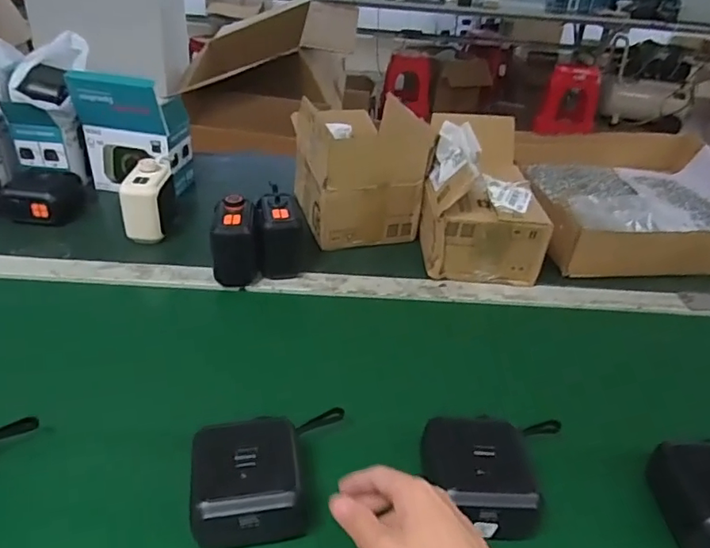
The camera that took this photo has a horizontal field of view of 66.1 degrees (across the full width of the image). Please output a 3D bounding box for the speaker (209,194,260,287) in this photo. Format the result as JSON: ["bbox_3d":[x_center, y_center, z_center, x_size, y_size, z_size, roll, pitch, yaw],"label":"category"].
[{"bbox_3d":[-0.157,-0.043,0.724,0.060,0.097,0.064,-1,34,-10],"label":"speaker"}]

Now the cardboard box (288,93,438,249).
[{"bbox_3d":[-0.001,-0.173,0.871,0.163,0.165,0.229,-6,35,-17],"label":"cardboard box"}]

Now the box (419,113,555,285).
[{"bbox_3d":[0.184,-0.118,0.816,0.157,0.163,0.217,4,33,-2],"label":"box"}]

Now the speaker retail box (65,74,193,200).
[{"bbox_3d":[-0.354,-0.232,0.891,0.142,0.190,0.103,11,34,8],"label":"speaker retail box"}]

